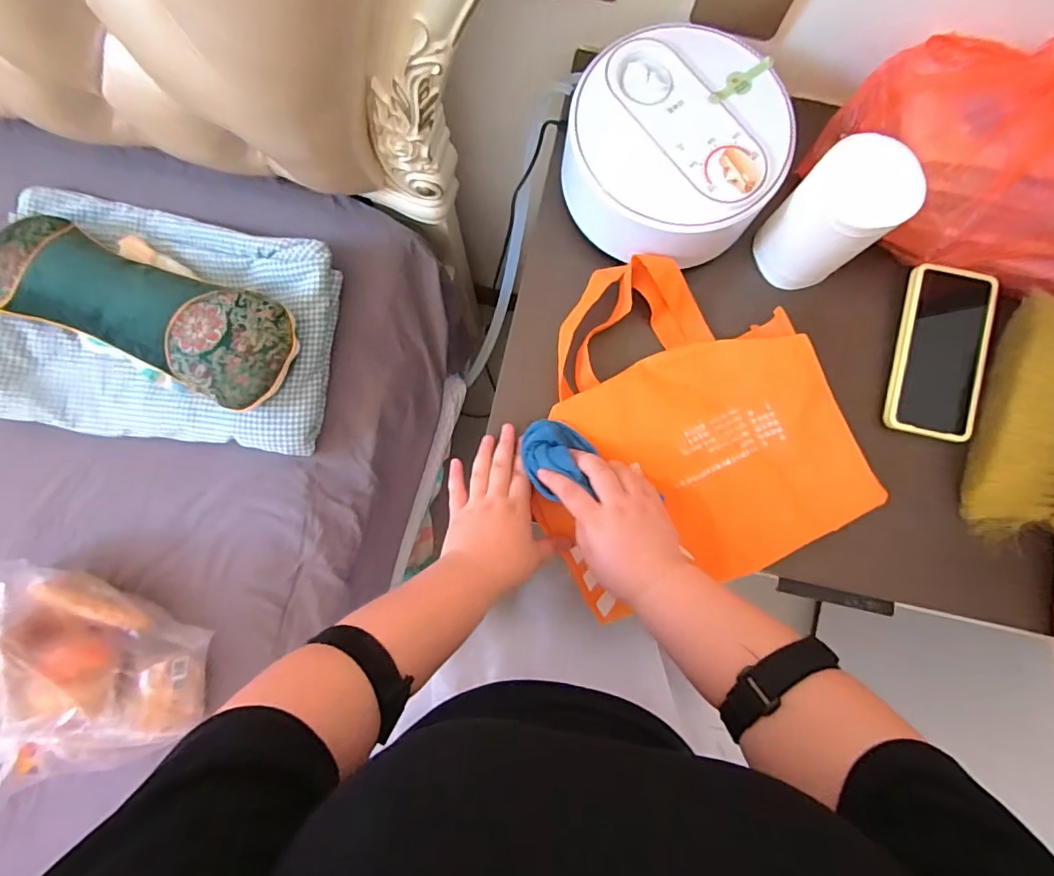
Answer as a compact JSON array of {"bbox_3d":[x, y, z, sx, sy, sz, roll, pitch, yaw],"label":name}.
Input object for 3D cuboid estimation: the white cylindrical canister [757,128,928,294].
[{"bbox_3d":[0.276,-0.200,0.465,0.076,0.119,0.083,0,83,-1],"label":"white cylindrical canister"}]

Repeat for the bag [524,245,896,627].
[{"bbox_3d":[0.137,-0.012,0.489,0.283,0.072,0.304,-25,84,-4],"label":"bag"}]

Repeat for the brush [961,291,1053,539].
[{"bbox_3d":[0.490,0.060,0.474,0.109,0.059,0.385,5,82,0],"label":"brush"}]

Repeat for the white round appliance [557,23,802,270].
[{"bbox_3d":[0.139,-0.271,0.479,0.192,0.081,0.195,0,83,-1],"label":"white round appliance"}]

